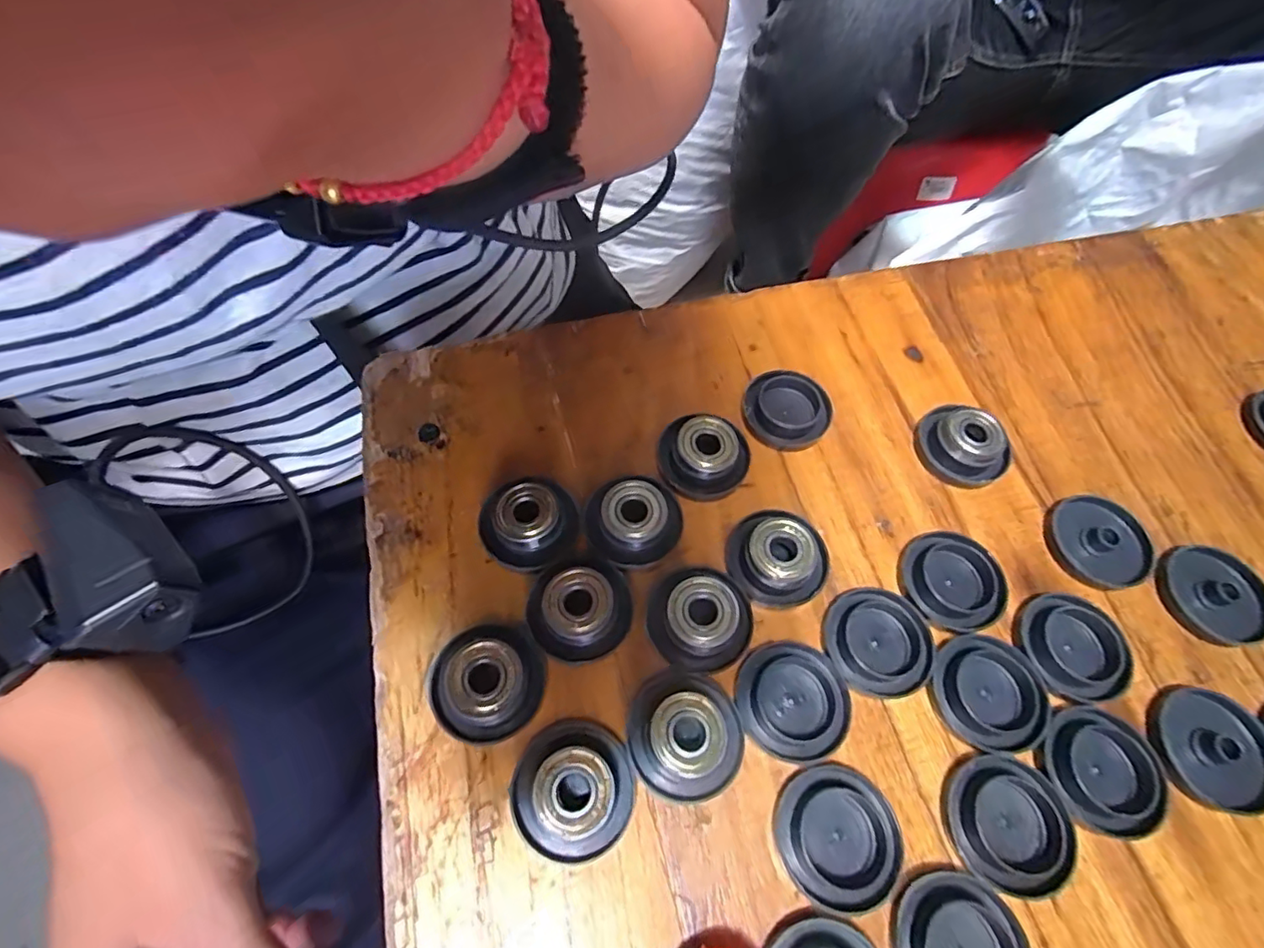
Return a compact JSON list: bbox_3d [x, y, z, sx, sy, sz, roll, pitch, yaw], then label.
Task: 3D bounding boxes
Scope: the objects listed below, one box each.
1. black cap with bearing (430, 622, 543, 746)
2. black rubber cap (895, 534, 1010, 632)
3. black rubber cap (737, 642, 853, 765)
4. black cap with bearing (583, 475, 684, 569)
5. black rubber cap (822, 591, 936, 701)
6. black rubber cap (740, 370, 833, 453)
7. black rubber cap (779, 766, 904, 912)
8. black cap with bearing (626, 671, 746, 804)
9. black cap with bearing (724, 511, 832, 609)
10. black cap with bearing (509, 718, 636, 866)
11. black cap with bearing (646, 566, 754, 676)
[{"bbox_3d":[-0.041,0.060,0.165,0.029,0.016,0.027,1,62,-2],"label":"black cap with bearing"},{"bbox_3d":[0.104,0.034,0.188,0.030,0.008,0.032,1,62,-2],"label":"black rubber cap"},{"bbox_3d":[0.047,0.067,0.171,0.031,0.006,0.033,1,62,-2],"label":"black rubber cap"},{"bbox_3d":[0.000,0.016,0.189,0.031,0.016,0.027,19,63,8],"label":"black cap with bearing"},{"bbox_3d":[0.076,0.051,0.179,0.030,0.006,0.032,1,62,-2],"label":"black rubber cap"},{"bbox_3d":[0.058,-0.024,0.217,0.032,0.009,0.030,1,62,-2],"label":"black rubber cap"},{"bbox_3d":[0.056,0.098,0.156,0.030,0.005,0.033,1,62,-2],"label":"black rubber cap"},{"bbox_3d":[0.014,0.072,0.161,0.029,0.017,0.033,-17,63,-11],"label":"black cap with bearing"},{"bbox_3d":[0.047,0.028,0.187,0.031,0.014,0.027,12,62,4],"label":"black cap with bearing"},{"bbox_3d":[-0.015,0.084,0.154,0.031,0.017,0.032,1,62,-2],"label":"black cap with bearing"},{"bbox_3d":[0.020,0.044,0.175,0.027,0.016,0.029,1,62,-2],"label":"black cap with bearing"}]

